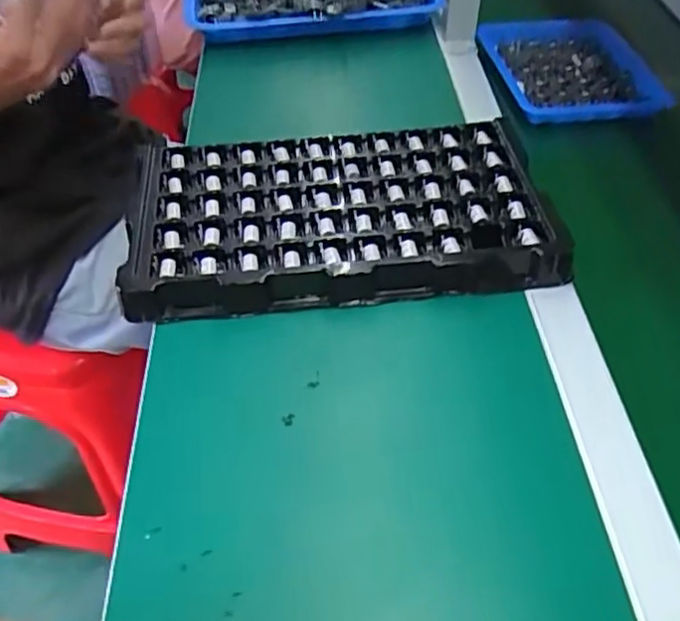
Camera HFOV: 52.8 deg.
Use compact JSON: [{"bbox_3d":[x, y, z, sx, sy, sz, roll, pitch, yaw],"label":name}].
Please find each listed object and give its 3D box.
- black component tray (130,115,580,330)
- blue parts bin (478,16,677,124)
[{"bbox_3d":[-0.008,-0.094,0.610,0.376,0.044,0.214,-7,42,0],"label":"black component tray"},{"bbox_3d":[0.278,-0.294,0.823,0.192,0.035,0.215,-10,43,-4],"label":"blue parts bin"}]

